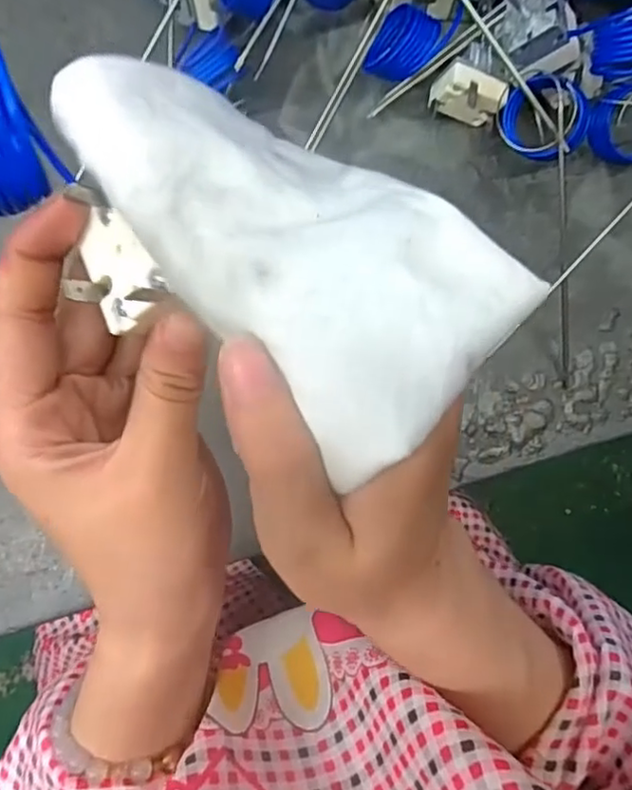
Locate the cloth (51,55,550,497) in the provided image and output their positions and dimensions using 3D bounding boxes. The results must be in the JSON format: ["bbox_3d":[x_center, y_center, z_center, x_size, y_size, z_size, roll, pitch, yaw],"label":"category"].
[{"bbox_3d":[-0.007,-0.042,0.157,0.115,0.037,0.067,43,86,2],"label":"cloth"}]

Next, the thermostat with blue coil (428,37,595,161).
[{"bbox_3d":[0.112,-0.163,0.354,0.087,0.040,0.035,29,86,1],"label":"thermostat with blue coil"}]

